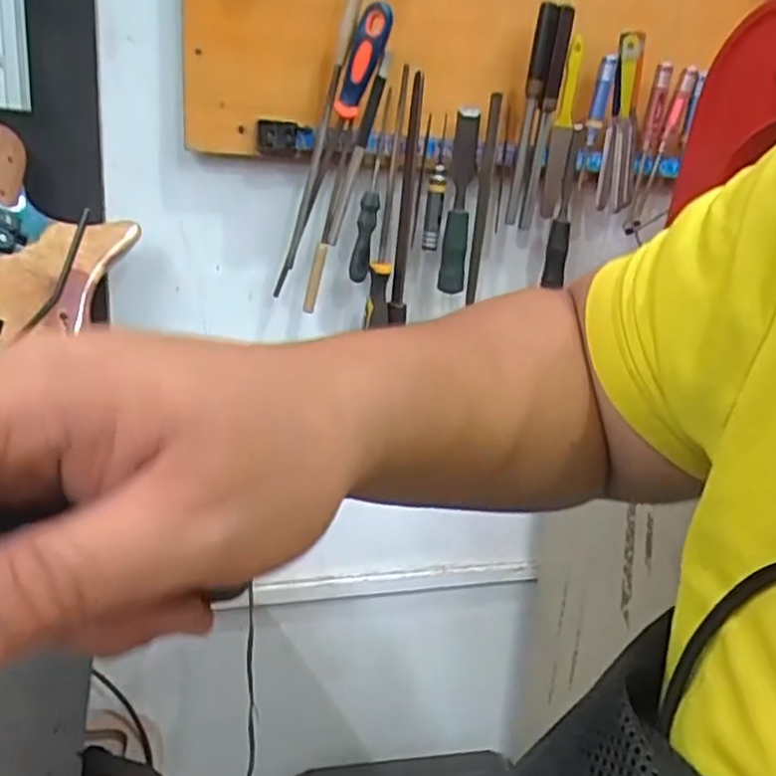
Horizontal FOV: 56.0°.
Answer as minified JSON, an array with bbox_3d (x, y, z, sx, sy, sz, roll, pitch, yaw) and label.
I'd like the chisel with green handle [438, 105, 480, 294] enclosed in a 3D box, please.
[{"bbox_3d":[0.074,-0.193,0.766,0.028,0.184,0.027,6,15,7],"label":"chisel with green handle"}]

